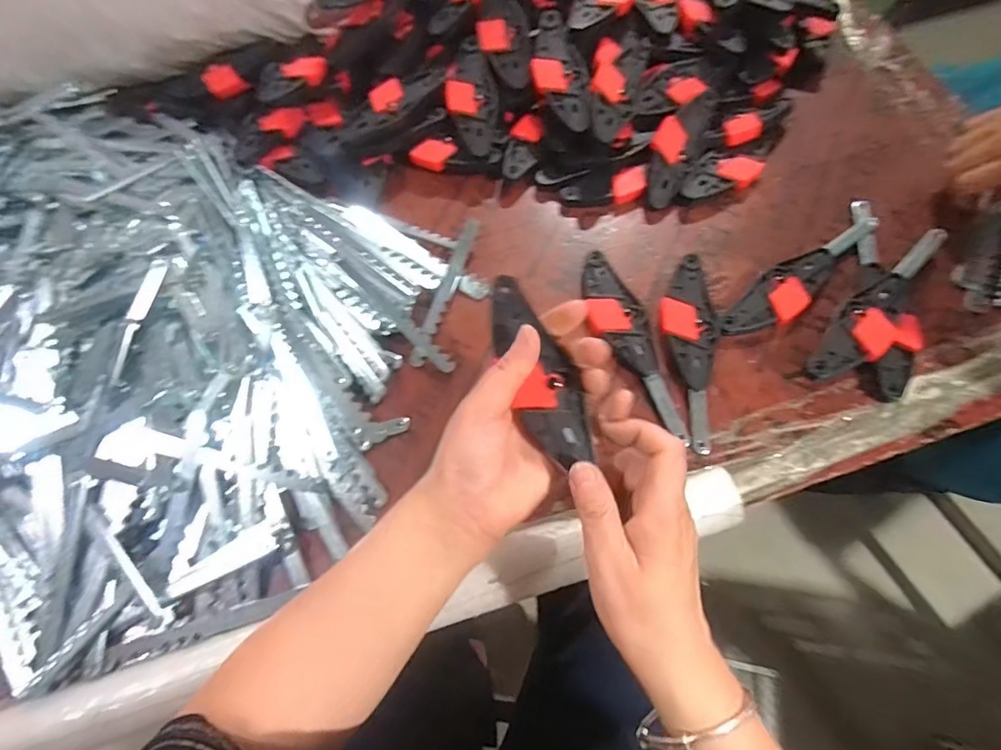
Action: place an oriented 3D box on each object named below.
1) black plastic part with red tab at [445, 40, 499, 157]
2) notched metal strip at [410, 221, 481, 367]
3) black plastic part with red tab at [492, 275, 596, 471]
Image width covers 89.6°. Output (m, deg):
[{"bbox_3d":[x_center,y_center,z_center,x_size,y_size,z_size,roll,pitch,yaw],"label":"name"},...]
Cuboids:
[{"bbox_3d":[-0.028,-0.277,0.501,0.049,0.020,0.117,-6,85,0],"label":"black plastic part with red tab"},{"bbox_3d":[-0.048,-0.077,0.452,0.015,0.008,0.148,21,74,-6],"label":"notched metal strip"},{"bbox_3d":[0.023,-0.002,0.302,0.038,0.008,0.117,-23,89,-7],"label":"black plastic part with red tab"}]

